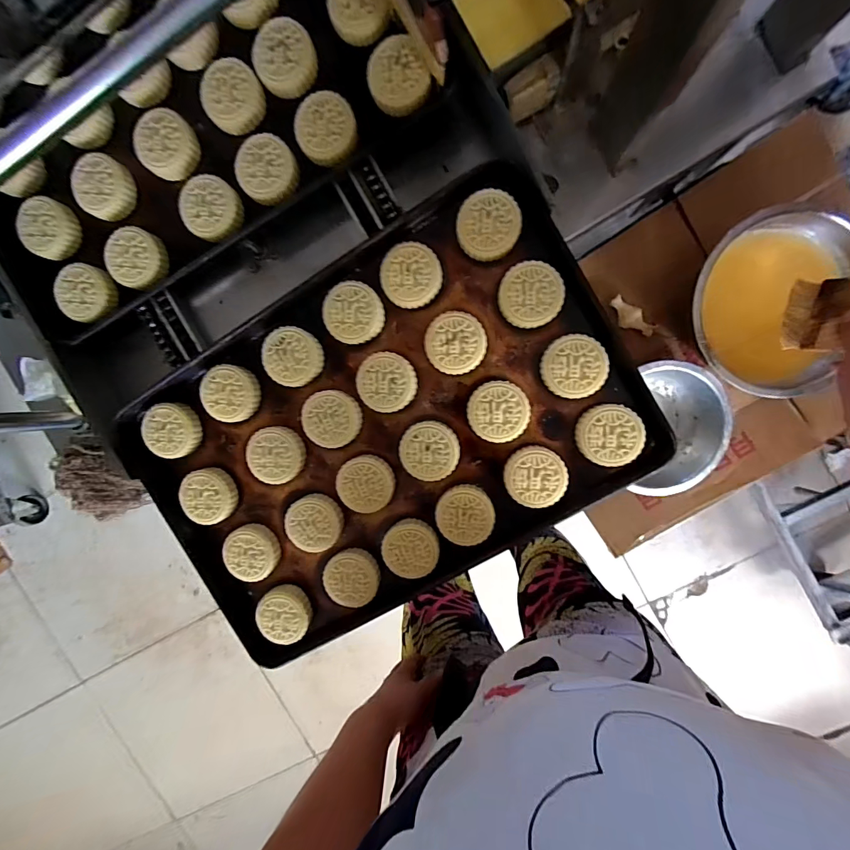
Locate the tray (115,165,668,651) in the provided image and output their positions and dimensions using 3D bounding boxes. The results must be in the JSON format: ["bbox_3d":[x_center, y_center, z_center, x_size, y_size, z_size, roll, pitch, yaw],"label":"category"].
[{"bbox_3d":[-0.053,0.012,0.504,0.582,0.045,0.392,-31,93,7],"label":"tray"}]

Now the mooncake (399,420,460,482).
[{"bbox_3d":[0.006,0.031,0.499,0.069,0.029,0.071,1,96,5],"label":"mooncake"}]

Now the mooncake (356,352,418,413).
[{"bbox_3d":[-0.046,-0.052,0.496,0.070,0.028,0.068,1,96,5],"label":"mooncake"}]

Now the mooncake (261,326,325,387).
[{"bbox_3d":[-0.164,-0.085,0.504,0.072,0.027,0.067,1,96,5],"label":"mooncake"}]

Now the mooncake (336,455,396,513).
[{"bbox_3d":[-0.074,0.073,0.513,0.069,0.027,0.069,-14,95,6],"label":"mooncake"}]

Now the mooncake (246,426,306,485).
[{"bbox_3d":[-0.190,0.039,0.519,0.067,0.027,0.070,-2,96,5],"label":"mooncake"}]

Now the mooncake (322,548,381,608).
[{"bbox_3d":[-0.094,0.196,0.524,0.069,0.021,0.069,1,96,5],"label":"mooncake"}]

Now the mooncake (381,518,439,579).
[{"bbox_3d":[-0.018,0.154,0.510,0.069,0.024,0.068,1,96,5],"label":"mooncake"}]

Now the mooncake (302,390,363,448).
[{"bbox_3d":[-0.115,-0.007,0.506,0.069,0.025,0.068,-3,96,5],"label":"mooncake"}]

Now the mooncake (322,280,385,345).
[{"bbox_3d":[-0.086,-0.136,0.493,0.070,0.029,0.068,1,96,5],"label":"mooncake"}]

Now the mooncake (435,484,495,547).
[{"bbox_3d":[0.050,0.109,0.501,0.068,0.030,0.069,1,96,5],"label":"mooncake"}]

